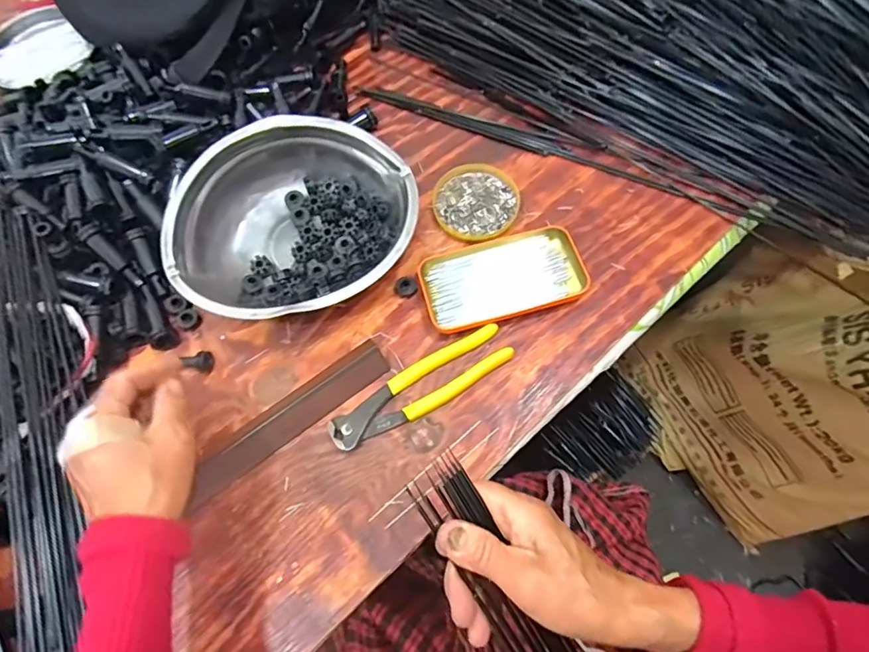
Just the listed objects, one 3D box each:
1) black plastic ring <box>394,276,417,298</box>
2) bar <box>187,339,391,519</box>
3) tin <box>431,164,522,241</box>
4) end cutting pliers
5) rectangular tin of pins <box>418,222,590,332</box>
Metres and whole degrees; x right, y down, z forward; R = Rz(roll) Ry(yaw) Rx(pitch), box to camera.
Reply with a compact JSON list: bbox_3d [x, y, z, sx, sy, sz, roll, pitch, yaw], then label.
[{"bbox_3d":[-0.026,-0.037,0.474,0.019,0.009,0.020,-1,67,2],"label":"black plastic ring"},{"bbox_3d":[-0.123,0.077,0.435,0.187,0.009,0.033,-35,70,-12],"label":"bar"},{"bbox_3d":[0.040,-0.121,0.508,0.083,0.008,0.083,-1,67,2],"label":"tin"},{"bbox_3d":[-0.011,0.050,0.432,0.161,0.013,0.042,-30,69,-10],"label":"end cutting pliers"},{"bbox_3d":[0.059,-0.046,0.470,0.142,0.017,0.080,-18,67,-5],"label":"rectangular tin of pins"}]

